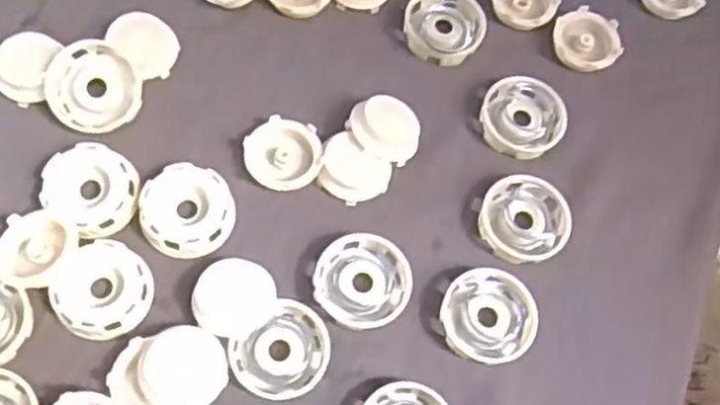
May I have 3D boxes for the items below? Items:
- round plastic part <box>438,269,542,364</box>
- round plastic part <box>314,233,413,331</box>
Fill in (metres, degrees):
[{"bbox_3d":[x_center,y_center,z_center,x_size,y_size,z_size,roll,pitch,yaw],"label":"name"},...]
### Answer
[{"bbox_3d":[0.085,0.075,0.507,0.061,0.015,0.061,3,65,-5],"label":"round plastic part"},{"bbox_3d":[0.002,0.052,0.508,0.062,0.013,0.061,3,65,-5],"label":"round plastic part"}]

